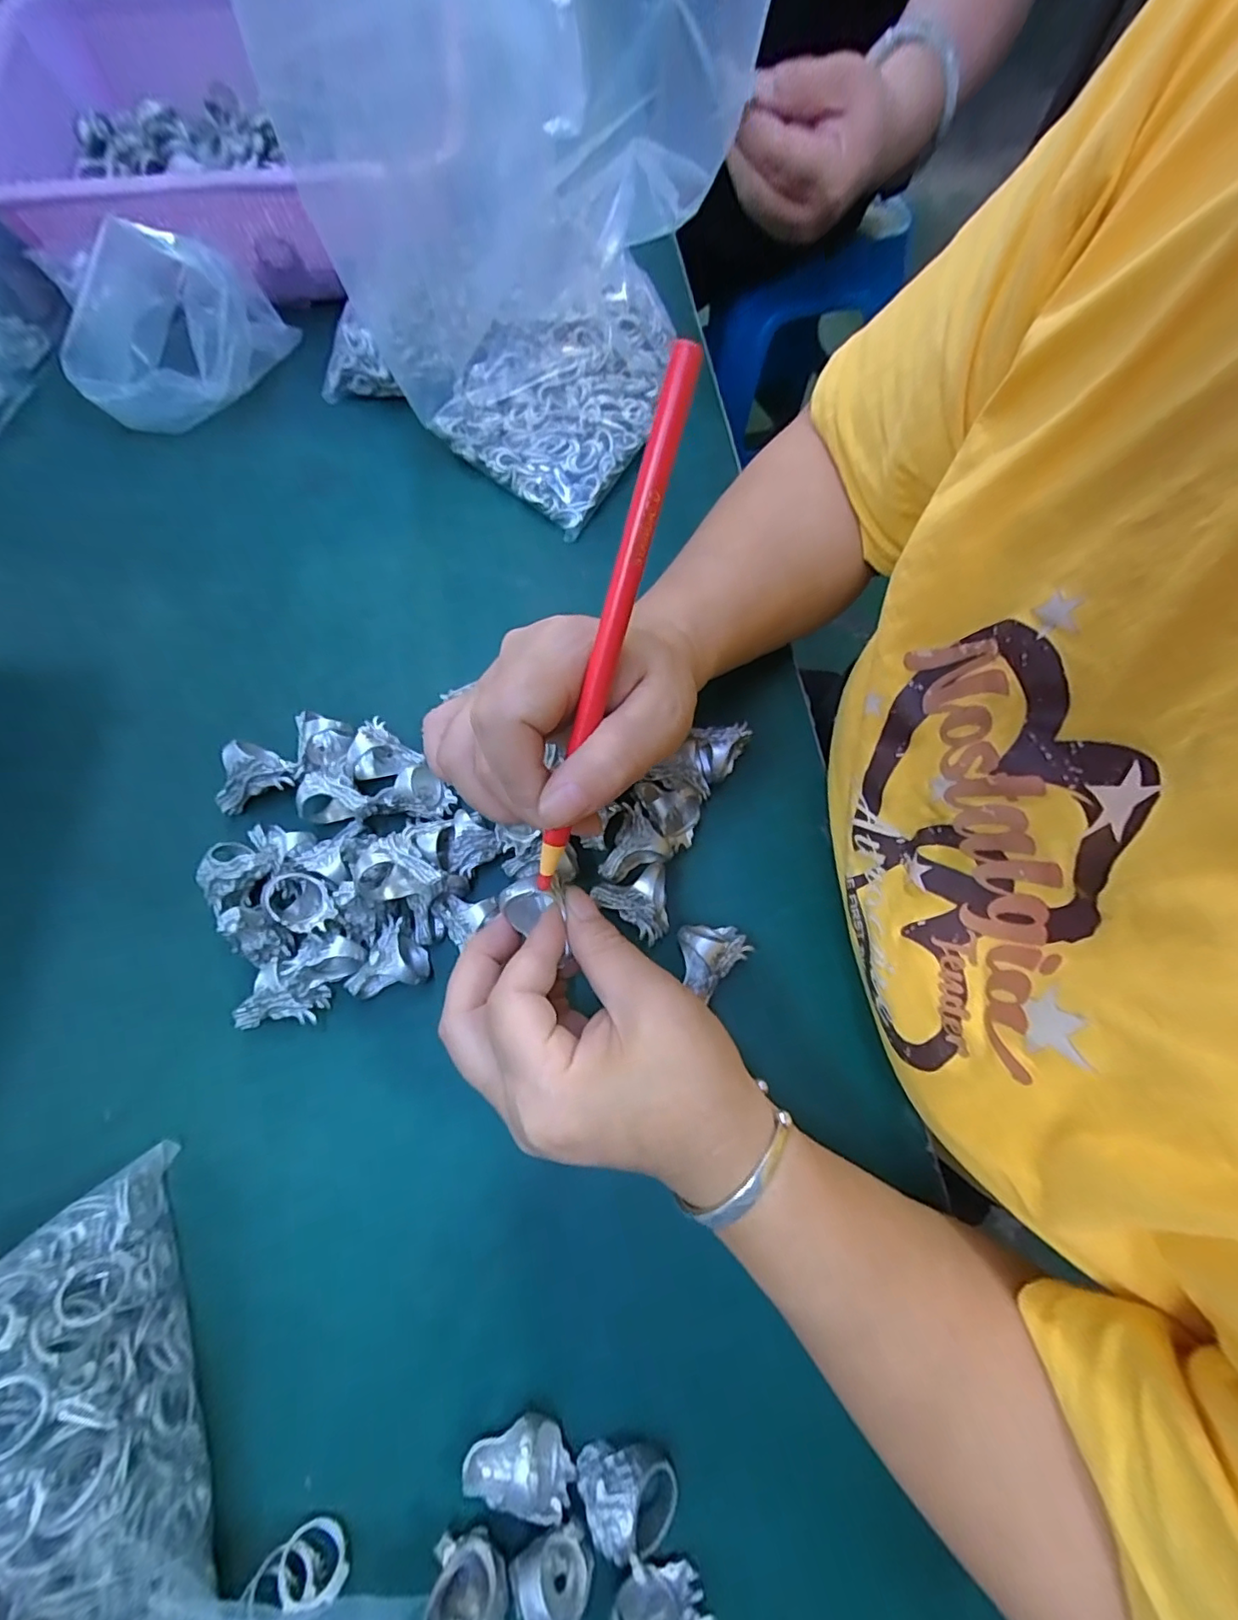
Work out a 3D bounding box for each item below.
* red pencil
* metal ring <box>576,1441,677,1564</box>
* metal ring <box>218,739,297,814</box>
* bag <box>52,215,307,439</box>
[{"bbox_3d":[-0.004,-0.050,0.181,0.009,0.007,0.168,19,108,6],"label":"red pencil"},{"bbox_3d":[0.005,0.248,0.205,0.037,0.029,0.022,24,74,7],"label":"metal ring"},{"bbox_3d":[-0.191,-0.020,0.289,0.037,0.023,0.028,-23,74,-7],"label":"metal ring"},{"bbox_3d":[-0.272,-0.297,0.343,0.120,0.080,0.085,-12,73,-4],"label":"bag"}]

